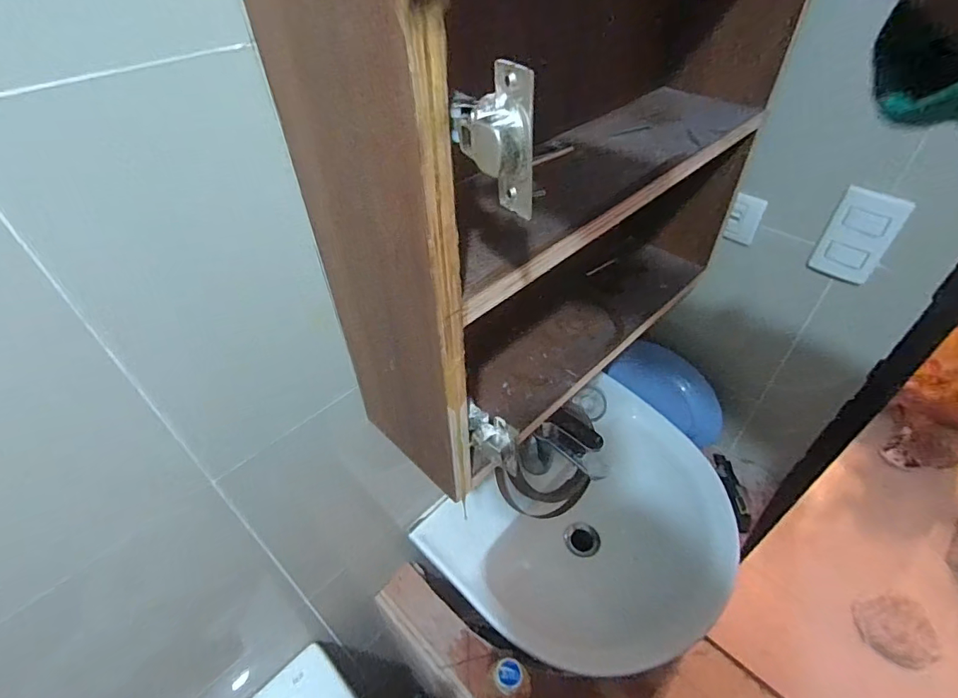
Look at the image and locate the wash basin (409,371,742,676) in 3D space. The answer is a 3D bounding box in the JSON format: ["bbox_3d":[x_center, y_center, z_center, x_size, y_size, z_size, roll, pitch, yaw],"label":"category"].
[{"bbox_3d":[0.195,0.305,0.786,0.469,0.136,0.369,-32,51,-27],"label":"wash basin"}]

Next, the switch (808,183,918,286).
[{"bbox_3d":[0.470,-0.139,0.597,0.009,0.118,0.069,-28,50,-25],"label":"switch"}]

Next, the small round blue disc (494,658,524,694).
[{"bbox_3d":[0.033,0.362,0.532,0.030,0.017,0.030,-1,44,1],"label":"small round blue disc"}]

